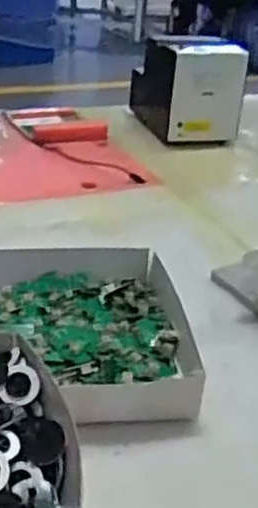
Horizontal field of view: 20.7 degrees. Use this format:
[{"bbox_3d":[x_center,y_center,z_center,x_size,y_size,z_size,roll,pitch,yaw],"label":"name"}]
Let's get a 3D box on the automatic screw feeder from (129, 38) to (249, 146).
[{"bbox_3d":[0.087,-0.276,1.159,0.115,0.153,0.187,-10,32,-26],"label":"automatic screw feeder"}]

